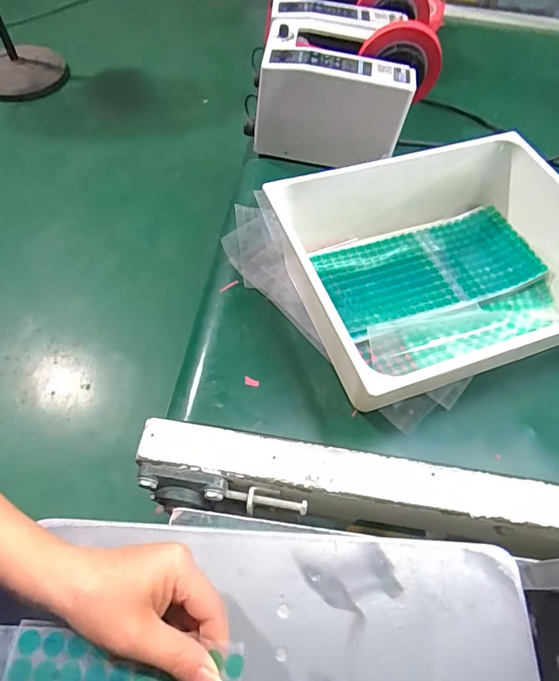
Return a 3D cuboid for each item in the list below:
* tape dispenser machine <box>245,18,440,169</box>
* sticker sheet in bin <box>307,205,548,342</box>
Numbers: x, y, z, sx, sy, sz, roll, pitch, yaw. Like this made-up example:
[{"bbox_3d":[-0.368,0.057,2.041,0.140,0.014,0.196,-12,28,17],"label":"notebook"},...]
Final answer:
[{"bbox_3d":[0.094,-0.381,0.688,0.256,0.145,0.157,9,60,2],"label":"tape dispenser machine"},{"bbox_3d":[0.194,-0.095,0.605,0.281,0.028,0.141,-16,62,-12],"label":"sticker sheet in bin"}]

